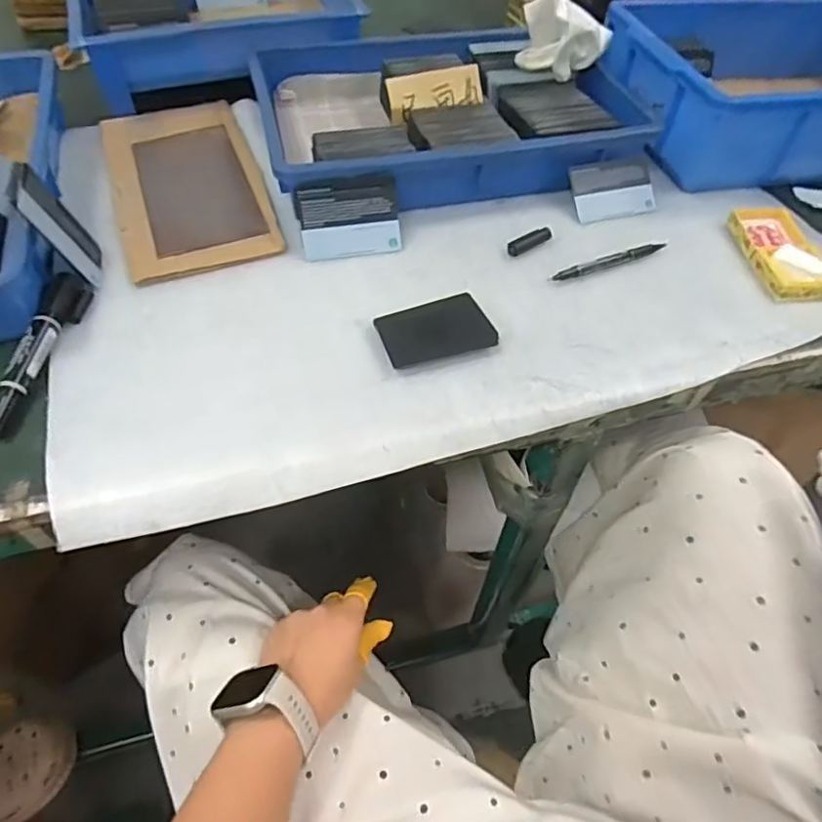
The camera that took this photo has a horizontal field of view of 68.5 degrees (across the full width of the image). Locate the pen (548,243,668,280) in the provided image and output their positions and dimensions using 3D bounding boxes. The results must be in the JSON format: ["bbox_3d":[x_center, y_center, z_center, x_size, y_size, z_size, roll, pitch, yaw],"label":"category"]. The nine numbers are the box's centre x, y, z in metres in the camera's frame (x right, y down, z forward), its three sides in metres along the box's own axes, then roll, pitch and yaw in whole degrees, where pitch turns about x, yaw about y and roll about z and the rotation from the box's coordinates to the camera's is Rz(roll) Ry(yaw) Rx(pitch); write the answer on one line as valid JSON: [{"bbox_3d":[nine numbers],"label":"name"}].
[{"bbox_3d":[0.175,-0.133,0.530,0.118,0.006,0.012,-20,56,-17],"label":"pen"}]

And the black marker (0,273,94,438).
[{"bbox_3d":[-0.270,-0.048,0.439,0.029,0.014,0.145,4,53,1],"label":"black marker"}]

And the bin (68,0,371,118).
[{"bbox_3d":[-0.223,-0.454,0.699,0.301,0.066,0.207,-14,55,-13],"label":"bin"}]

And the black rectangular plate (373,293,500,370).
[{"bbox_3d":[0.020,-0.064,0.474,0.087,0.010,0.053,-15,55,-14],"label":"black rectangular plate"}]

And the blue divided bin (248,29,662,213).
[{"bbox_3d":[0.036,-0.304,0.609,0.362,0.053,0.243,-11,54,-11],"label":"blue divided bin"}]

